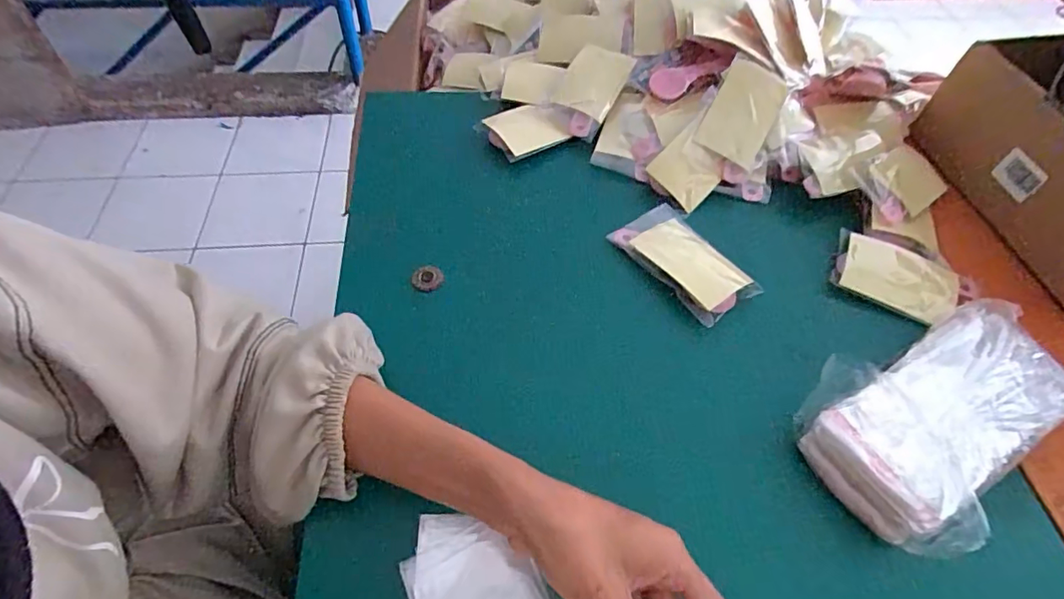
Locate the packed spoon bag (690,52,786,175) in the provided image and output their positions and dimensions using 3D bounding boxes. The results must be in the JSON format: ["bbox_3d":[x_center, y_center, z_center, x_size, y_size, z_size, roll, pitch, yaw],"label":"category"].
[{"bbox_3d":[0.198,-0.176,0.480,0.060,0.018,0.092,26,95,-5],"label":"packed spoon bag"}]

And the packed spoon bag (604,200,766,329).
[{"bbox_3d":[0.134,-0.038,0.438,0.075,0.012,0.115,-31,63,-22],"label":"packed spoon bag"}]

